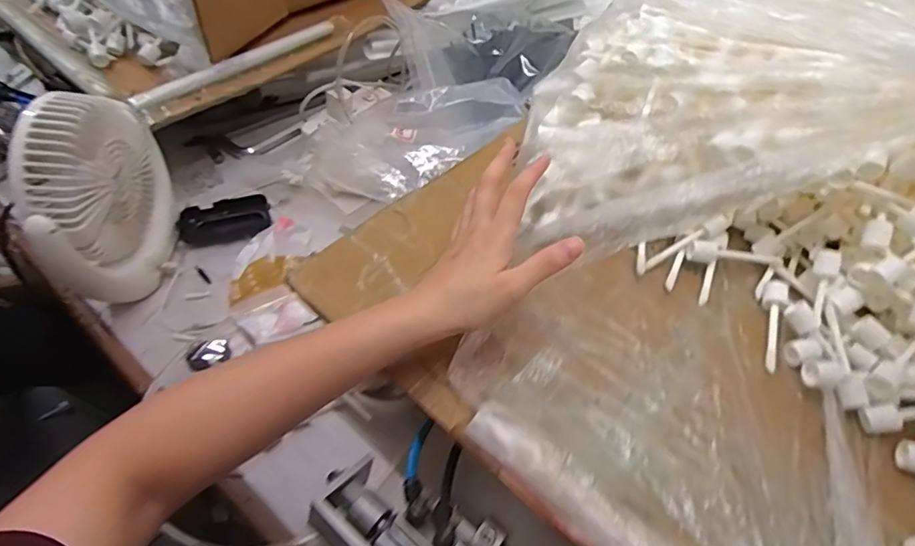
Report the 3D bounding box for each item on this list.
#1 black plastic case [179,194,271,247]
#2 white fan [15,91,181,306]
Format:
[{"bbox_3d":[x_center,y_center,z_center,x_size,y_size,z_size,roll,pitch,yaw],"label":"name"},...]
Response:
[{"bbox_3d":[-0.295,-0.067,0.676,0.107,0.031,0.054,-4,52,-5],"label":"black plastic case"},{"bbox_3d":[-0.373,-0.082,0.563,0.053,0.206,0.193,2,51,0],"label":"white fan"}]

